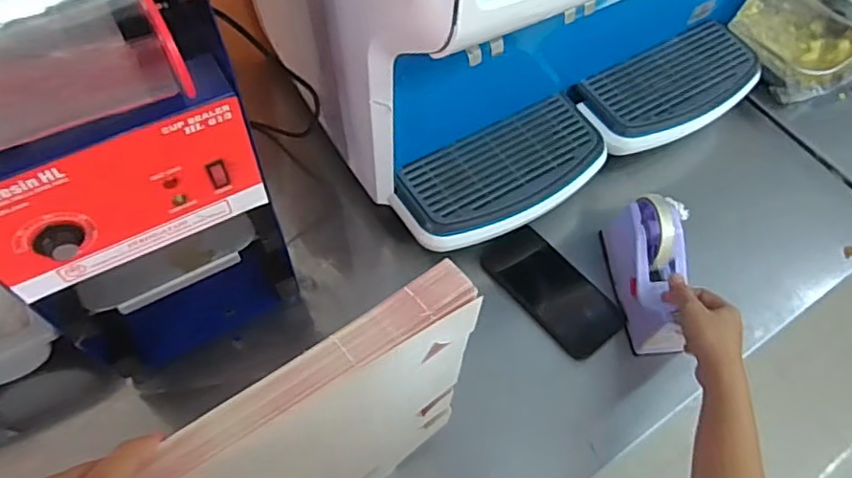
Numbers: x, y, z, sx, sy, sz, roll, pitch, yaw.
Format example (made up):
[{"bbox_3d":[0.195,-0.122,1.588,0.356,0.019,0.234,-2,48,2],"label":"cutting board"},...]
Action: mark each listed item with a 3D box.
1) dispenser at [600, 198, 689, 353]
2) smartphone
[{"bbox_3d":[0.254,0.036,0.672,0.058,0.099,0.158,-3,62,-4],"label":"dispenser"},{"bbox_3d":[0.148,0.058,0.712,0.082,0.013,0.171,-35,67,-20],"label":"smartphone"}]

